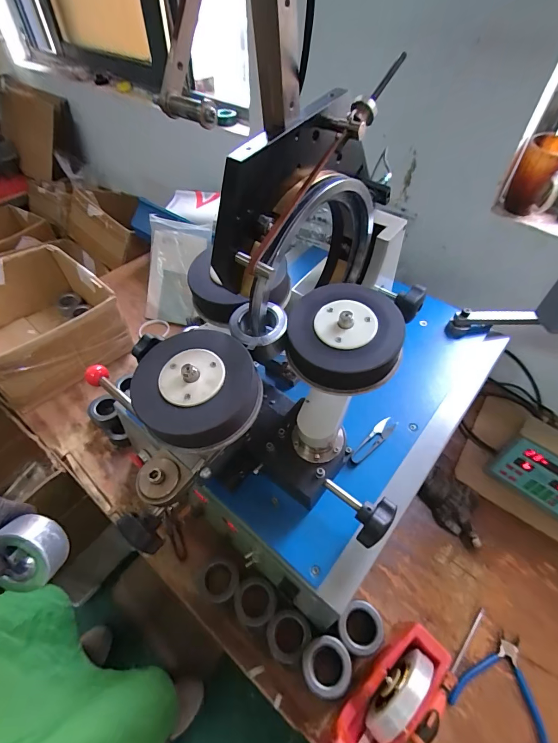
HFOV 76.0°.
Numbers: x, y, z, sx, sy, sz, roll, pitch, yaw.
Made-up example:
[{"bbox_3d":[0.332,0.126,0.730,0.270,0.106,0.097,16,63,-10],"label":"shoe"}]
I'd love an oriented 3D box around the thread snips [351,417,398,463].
[{"bbox_3d":[0.151,0.110,0.566,0.025,0.009,0.102,35,58,25],"label":"thread snips"}]

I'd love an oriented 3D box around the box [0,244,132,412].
[{"bbox_3d":[-0.602,-0.124,0.892,0.321,0.190,0.344,-34,58,-26],"label":"box"}]

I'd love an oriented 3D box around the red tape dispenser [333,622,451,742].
[{"bbox_3d":[0.153,0.443,0.478,0.187,0.096,0.089,-39,60,-21],"label":"red tape dispenser"}]

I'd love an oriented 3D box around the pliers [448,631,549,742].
[{"bbox_3d":[0.343,0.472,0.544,0.134,0.009,0.135,26,55,20],"label":"pliers"}]

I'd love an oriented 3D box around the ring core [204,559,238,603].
[{"bbox_3d":[-0.101,0.363,0.619,0.061,0.024,0.062,0,50,0],"label":"ring core"}]

